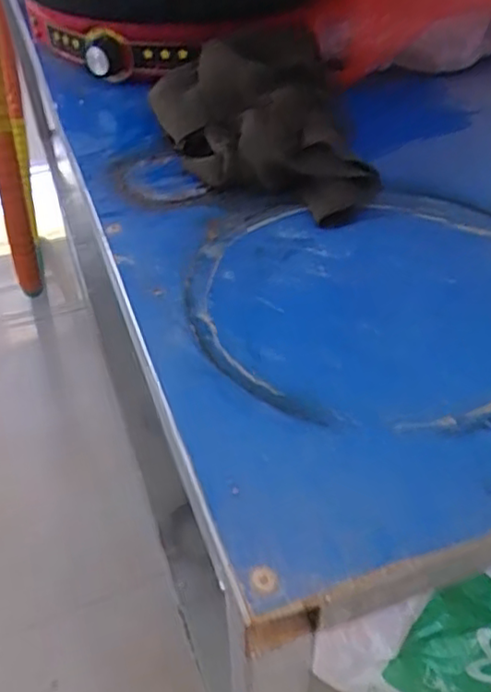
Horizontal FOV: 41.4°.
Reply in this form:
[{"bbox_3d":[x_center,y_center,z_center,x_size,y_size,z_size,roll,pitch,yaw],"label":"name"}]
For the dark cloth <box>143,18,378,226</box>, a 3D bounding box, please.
[{"bbox_3d":[0.006,-0.169,0.468,0.147,0.051,0.219,-5,44,-4],"label":"dark cloth"}]

